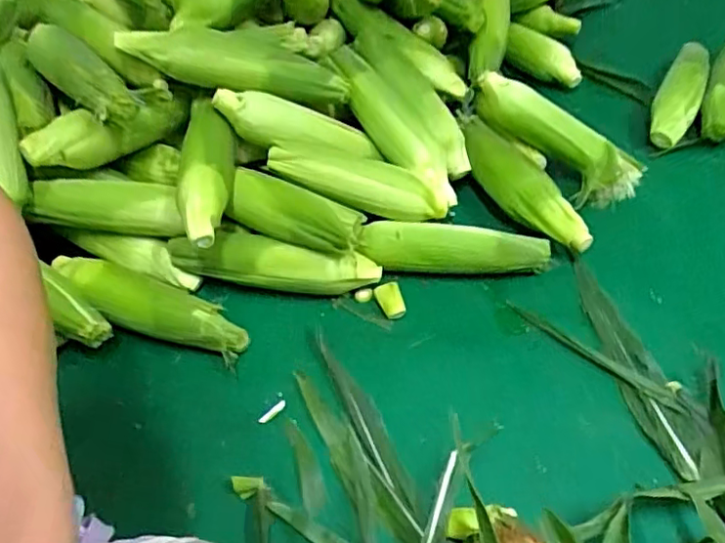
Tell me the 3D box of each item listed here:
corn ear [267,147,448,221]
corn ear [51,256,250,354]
[{"bbox_3d":[-0.005,-0.099,0.659,0.193,0.045,0.041,16,50,3],"label":"corn ear"},{"bbox_3d":[-0.225,0.040,0.641,0.225,0.056,0.055,16,51,18],"label":"corn ear"}]

